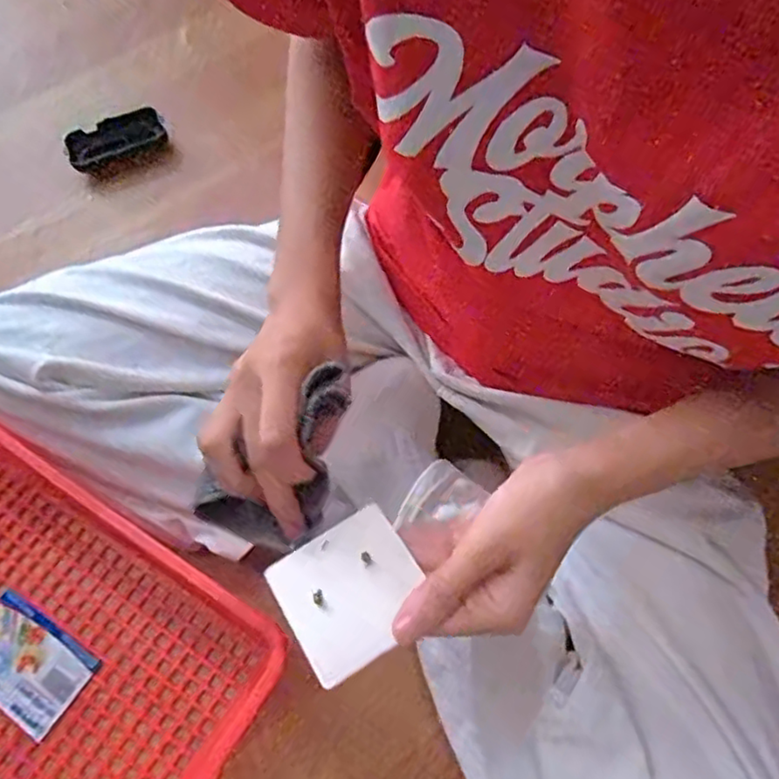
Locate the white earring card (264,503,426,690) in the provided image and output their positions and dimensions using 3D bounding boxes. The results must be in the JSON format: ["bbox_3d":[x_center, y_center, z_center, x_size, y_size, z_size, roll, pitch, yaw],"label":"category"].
[{"bbox_3d":[-0.020,0.101,0.322,0.068,0.004,0.069,-31,58,-12],"label":"white earring card"}]

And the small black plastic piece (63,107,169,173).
[{"bbox_3d":[-0.310,-0.283,0.724,0.109,0.038,0.042,-23,68,-10],"label":"small black plastic piece"}]

